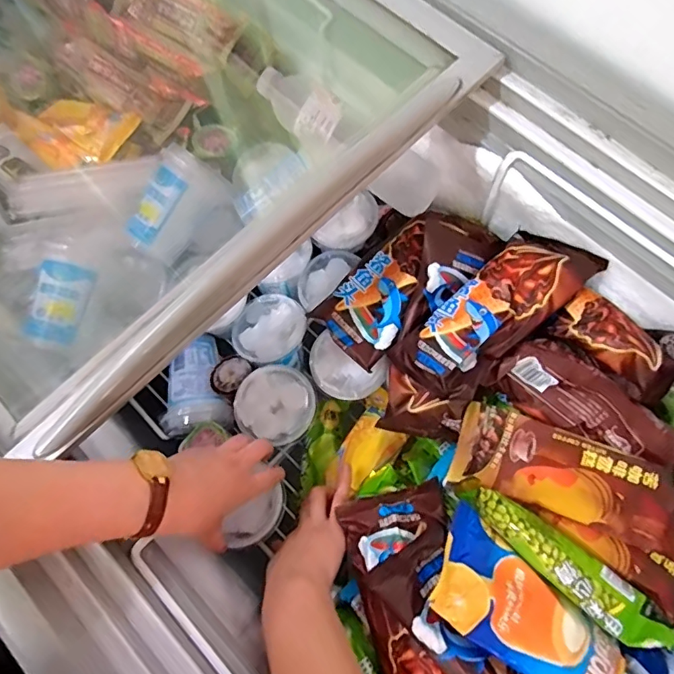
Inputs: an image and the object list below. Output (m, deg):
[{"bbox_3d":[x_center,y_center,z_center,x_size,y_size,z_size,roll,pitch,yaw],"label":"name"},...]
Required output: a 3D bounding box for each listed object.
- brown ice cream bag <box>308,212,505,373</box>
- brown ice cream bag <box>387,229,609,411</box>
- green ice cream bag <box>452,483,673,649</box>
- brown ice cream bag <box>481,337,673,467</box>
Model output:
[{"bbox_3d":[0.080,-0.068,0.539,0.216,0.045,0.100,-42,75,-11],"label":"brown ice cream bag"},{"bbox_3d":[0.157,-0.030,0.486,0.217,0.038,0.094,-42,75,-10],"label":"brown ice cream bag"},{"bbox_3d":[0.185,0.184,0.414,0.184,0.031,0.045,38,78,13],"label":"green ice cream bag"},{"bbox_3d":[0.240,0.067,0.463,0.184,0.032,0.077,37,77,13],"label":"brown ice cream bag"}]

